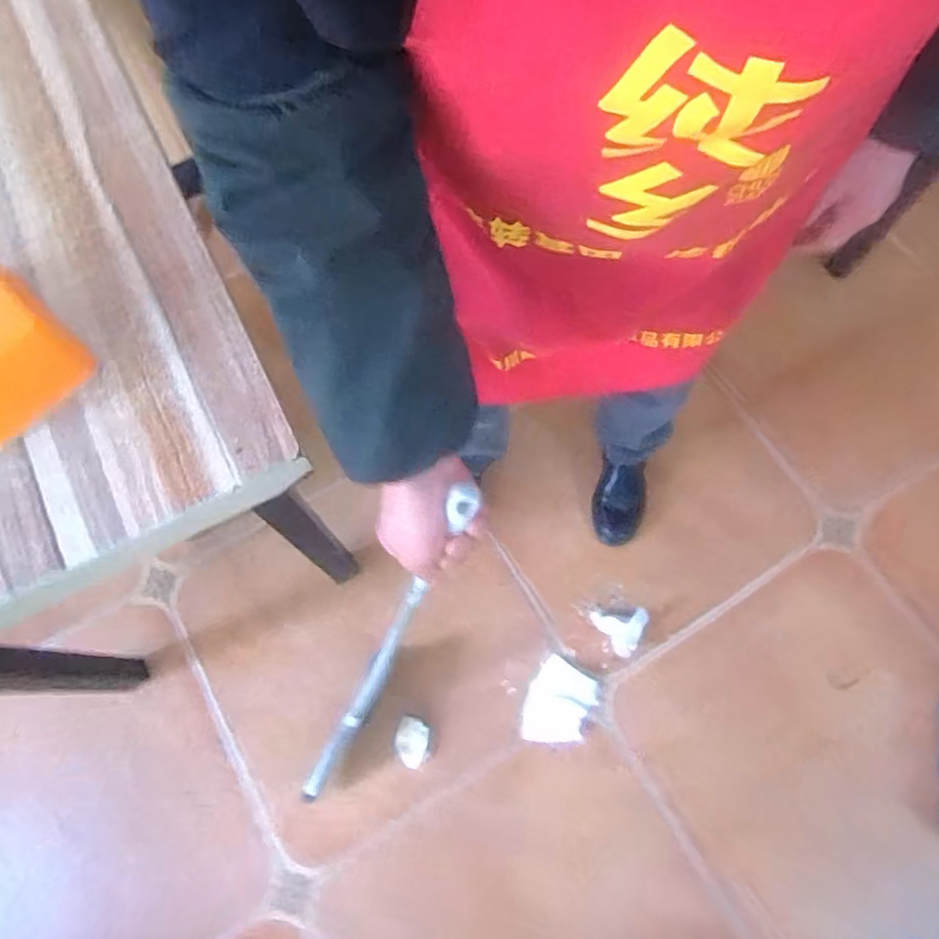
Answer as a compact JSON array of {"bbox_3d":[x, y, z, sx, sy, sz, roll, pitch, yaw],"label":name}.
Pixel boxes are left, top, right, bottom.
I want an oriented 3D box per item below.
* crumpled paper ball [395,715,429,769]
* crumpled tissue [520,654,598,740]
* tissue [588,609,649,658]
[{"bbox_3d":[-0.103,0.488,1.107,0.057,0.031,0.081,9,71,3],"label":"crumpled paper ball"},{"bbox_3d":[0.159,0.427,1.122,0.112,0.021,0.148,30,73,10],"label":"crumpled tissue"},{"bbox_3d":[0.284,0.302,1.145,0.100,0.043,0.082,-3,70,-1],"label":"tissue"}]

